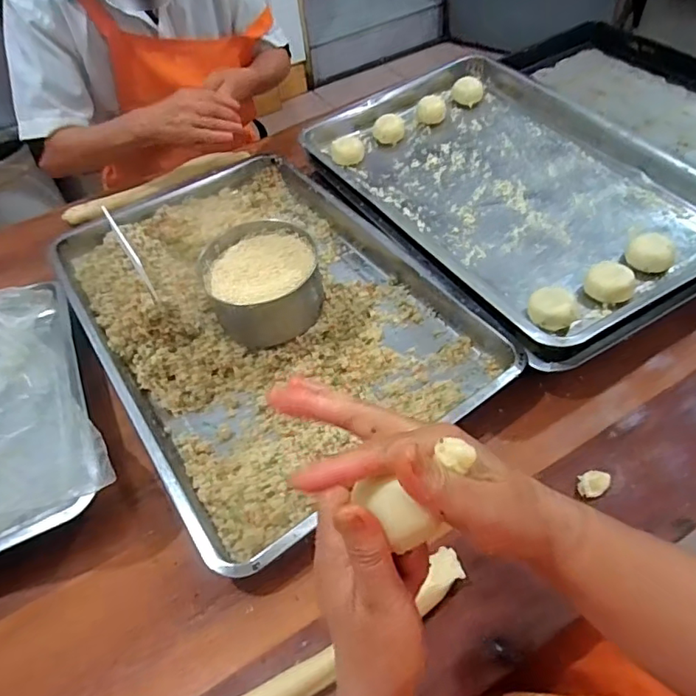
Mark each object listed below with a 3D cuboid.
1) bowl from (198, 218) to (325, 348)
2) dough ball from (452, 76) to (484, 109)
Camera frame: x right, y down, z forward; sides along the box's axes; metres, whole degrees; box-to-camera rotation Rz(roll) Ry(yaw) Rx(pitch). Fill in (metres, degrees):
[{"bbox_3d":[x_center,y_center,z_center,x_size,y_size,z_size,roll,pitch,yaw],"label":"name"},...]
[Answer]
[{"bbox_3d":[-0.101,-0.075,0.664,0.132,0.096,0.131,-3,53,4],"label":"bowl"},{"bbox_3d":[0.213,-0.456,0.962,0.052,0.033,0.046,4,53,8],"label":"dough ball"}]

